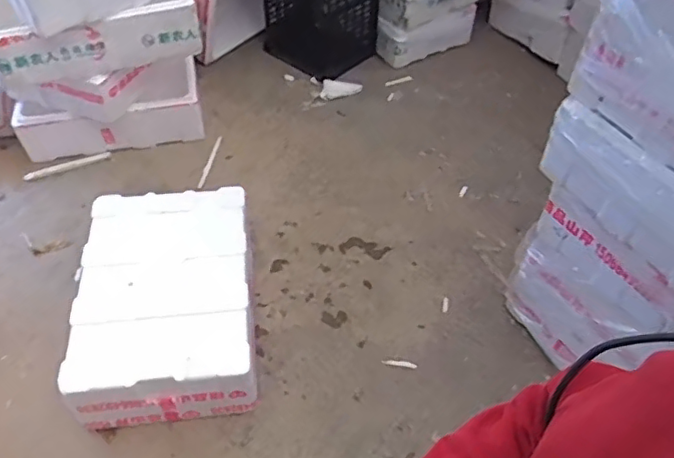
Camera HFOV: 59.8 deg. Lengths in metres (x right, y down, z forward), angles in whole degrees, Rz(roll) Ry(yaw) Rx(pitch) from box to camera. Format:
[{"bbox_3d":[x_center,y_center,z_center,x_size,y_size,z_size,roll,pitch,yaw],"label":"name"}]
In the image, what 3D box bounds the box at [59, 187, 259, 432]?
[{"bbox_3d":[-0.433,0.188,1.534,0.408,0.223,0.582,-6,49,-5],"label":"box"}]

